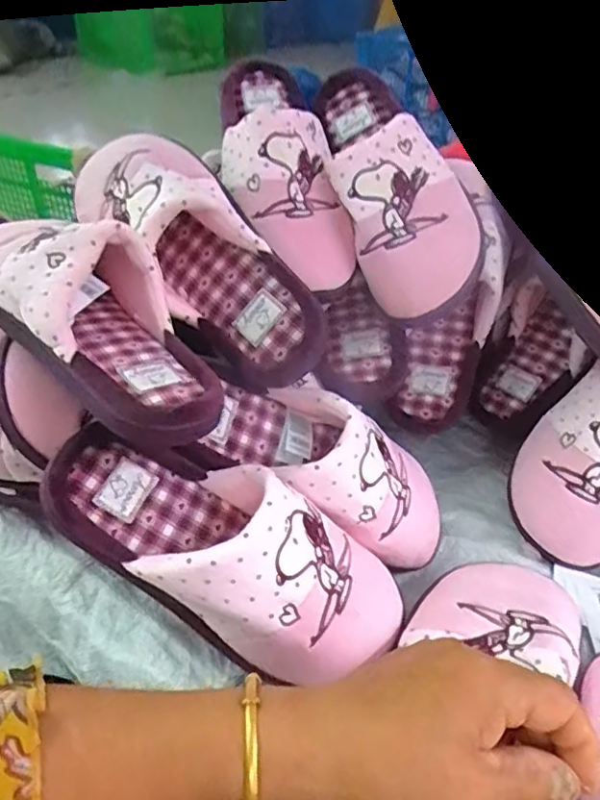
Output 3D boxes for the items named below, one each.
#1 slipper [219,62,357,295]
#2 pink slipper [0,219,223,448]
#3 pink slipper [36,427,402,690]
[{"bbox_3d":[-0.020,-0.211,0.499,0.092,0.080,0.251,-10,62,-14],"label":"slipper"},{"bbox_3d":[-0.130,-0.061,0.382,0.224,0.062,0.095,44,53,17],"label":"pink slipper"},{"bbox_3d":[-0.039,0.088,0.369,0.228,0.078,0.088,28,42,-2],"label":"pink slipper"}]

